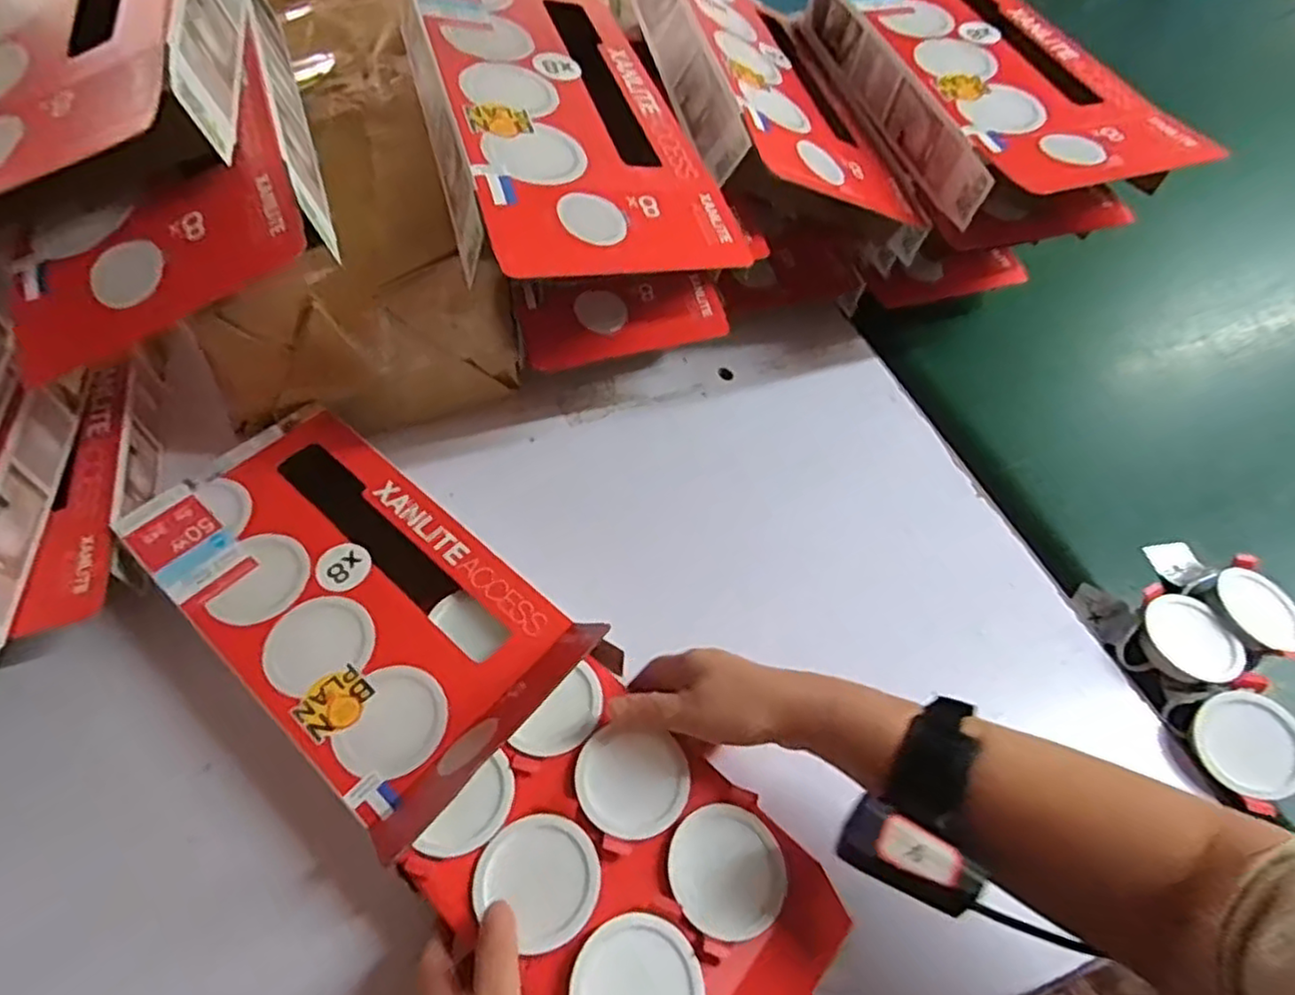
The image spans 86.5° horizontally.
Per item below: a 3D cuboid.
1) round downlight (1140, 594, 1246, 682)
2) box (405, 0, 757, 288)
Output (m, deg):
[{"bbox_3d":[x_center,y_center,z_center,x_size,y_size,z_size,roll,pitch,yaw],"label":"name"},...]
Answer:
[{"bbox_3d":[0.426,0.111,0.548,0.066,0.024,0.070,2,56,-2],"label":"round downlight"},{"bbox_3d":[-0.072,-0.311,0.540,0.194,0.057,0.387,-13,58,-12],"label":"box"}]

